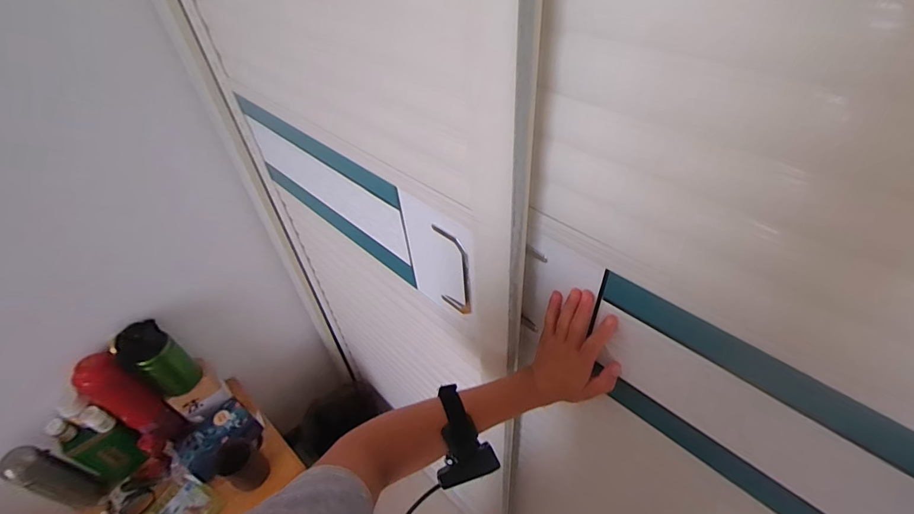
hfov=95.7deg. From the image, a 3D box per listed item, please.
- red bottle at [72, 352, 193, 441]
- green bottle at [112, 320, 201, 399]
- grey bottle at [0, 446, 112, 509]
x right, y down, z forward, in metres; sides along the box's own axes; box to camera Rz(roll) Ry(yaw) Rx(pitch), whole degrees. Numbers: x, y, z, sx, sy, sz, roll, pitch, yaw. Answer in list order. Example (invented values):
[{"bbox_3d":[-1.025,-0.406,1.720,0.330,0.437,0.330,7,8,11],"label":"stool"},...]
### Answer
[{"bbox_3d":[-0.733,0.336,0.944,0.090,0.294,0.081,20,49,19],"label":"red bottle"},{"bbox_3d":[-0.684,0.239,0.950,0.071,0.200,0.098,27,52,25],"label":"green bottle"},{"bbox_3d":[-0.850,0.478,0.887,0.054,0.242,0.062,8,46,9],"label":"grey bottle"}]

